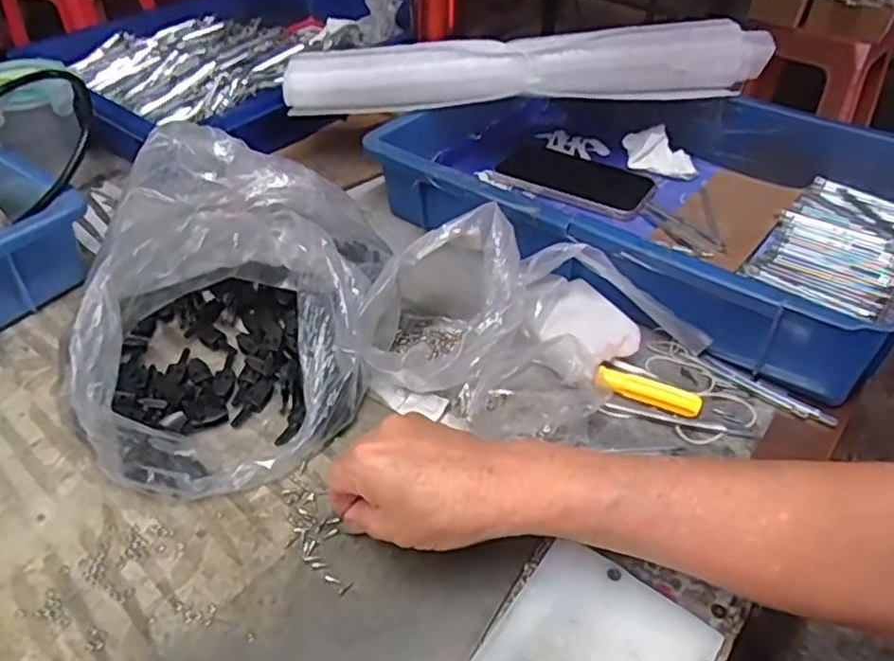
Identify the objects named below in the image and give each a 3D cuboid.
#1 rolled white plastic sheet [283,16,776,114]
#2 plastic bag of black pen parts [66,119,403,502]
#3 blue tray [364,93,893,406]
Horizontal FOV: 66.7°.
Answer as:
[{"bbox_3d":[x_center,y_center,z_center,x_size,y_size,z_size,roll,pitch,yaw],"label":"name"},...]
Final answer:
[{"bbox_3d":[0.075,-0.243,0.626,0.436,0.073,0.055,0,42,-2],"label":"rolled white plastic sheet"},{"bbox_3d":[-0.137,-0.018,0.444,0.175,0.141,0.211,-1,42,-2],"label":"plastic bag of black pen parts"},{"bbox_3d":[0.171,-0.120,0.586,0.433,0.085,0.278,28,49,27],"label":"blue tray"}]

